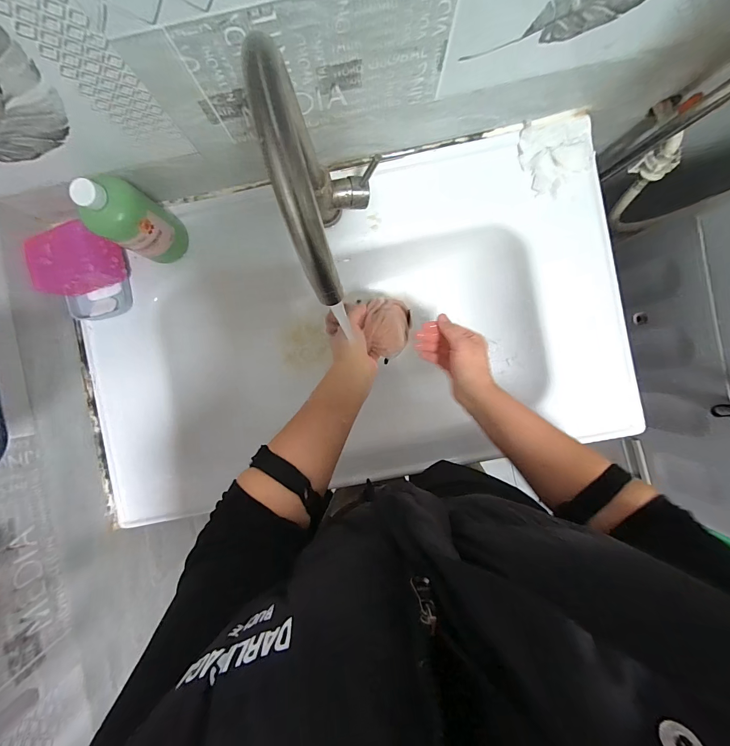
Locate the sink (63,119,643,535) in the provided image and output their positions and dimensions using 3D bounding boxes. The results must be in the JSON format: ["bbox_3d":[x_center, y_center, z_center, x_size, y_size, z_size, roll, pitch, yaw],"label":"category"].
[{"bbox_3d":[-0.026,-0.066,0.596,0.793,0.164,0.440,-12,90,2],"label":"sink"}]

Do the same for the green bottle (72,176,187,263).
[{"bbox_3d":[-0.294,-0.192,0.456,0.058,0.154,0.075,33,91,1],"label":"green bottle"}]

